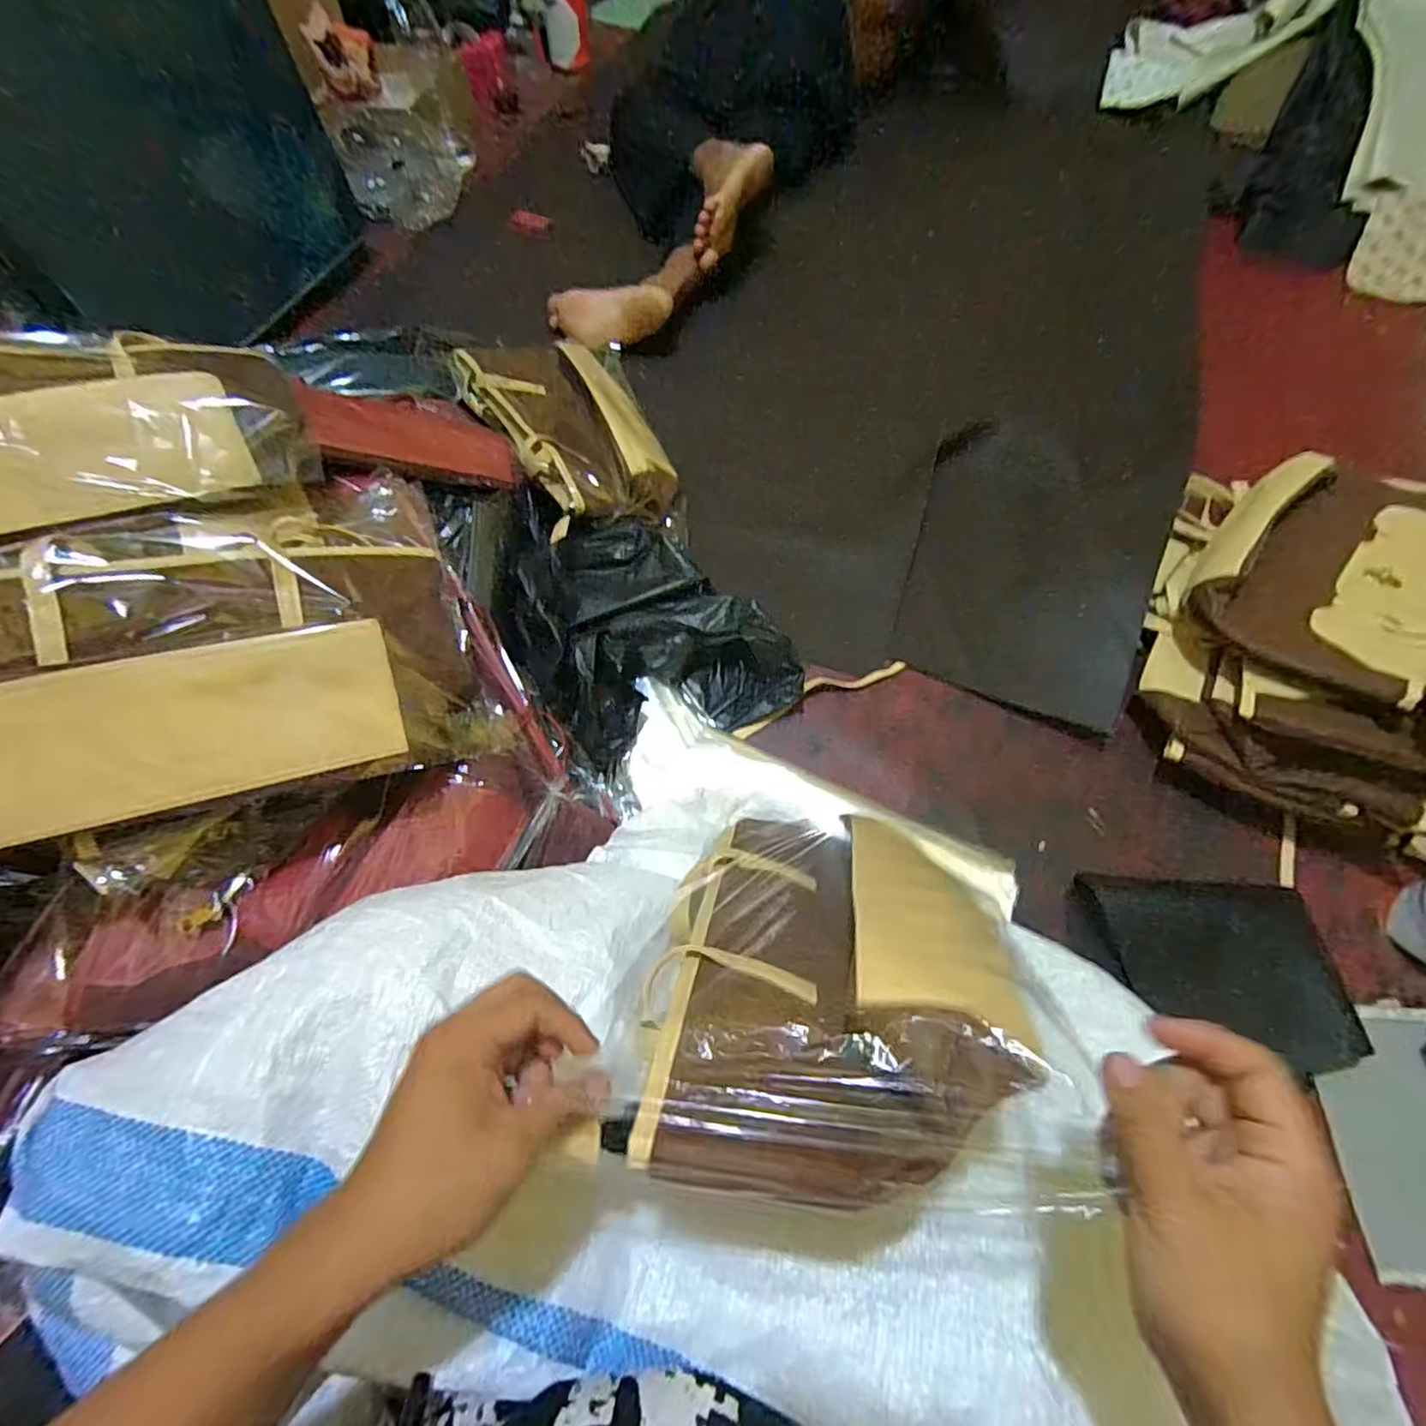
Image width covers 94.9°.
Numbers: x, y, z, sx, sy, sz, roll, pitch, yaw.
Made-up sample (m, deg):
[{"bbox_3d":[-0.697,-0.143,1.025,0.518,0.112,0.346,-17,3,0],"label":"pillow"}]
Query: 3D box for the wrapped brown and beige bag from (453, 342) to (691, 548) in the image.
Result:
[{"bbox_3d":[-0.190,-0.382,0.891,0.230,0.108,0.393,-21,64,-10],"label":"wrapped brown and beige bag"}]

